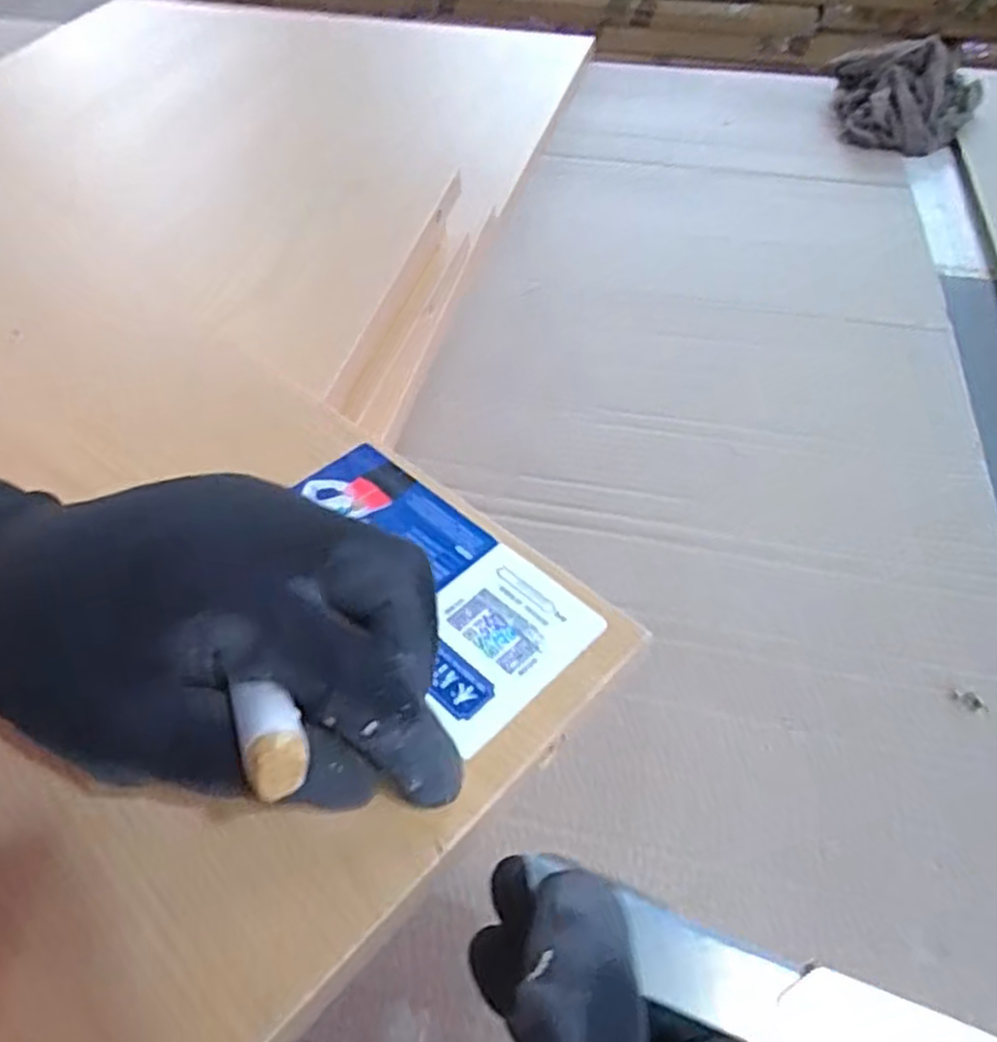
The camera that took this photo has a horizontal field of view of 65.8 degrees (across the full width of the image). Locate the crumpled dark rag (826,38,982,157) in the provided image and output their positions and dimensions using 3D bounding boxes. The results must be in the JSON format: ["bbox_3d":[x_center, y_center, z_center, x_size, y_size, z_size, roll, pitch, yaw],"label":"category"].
[{"bbox_3d":[0.389,-0.411,0.740,0.136,0.056,0.158,19,51,16],"label":"crumpled dark rag"}]

